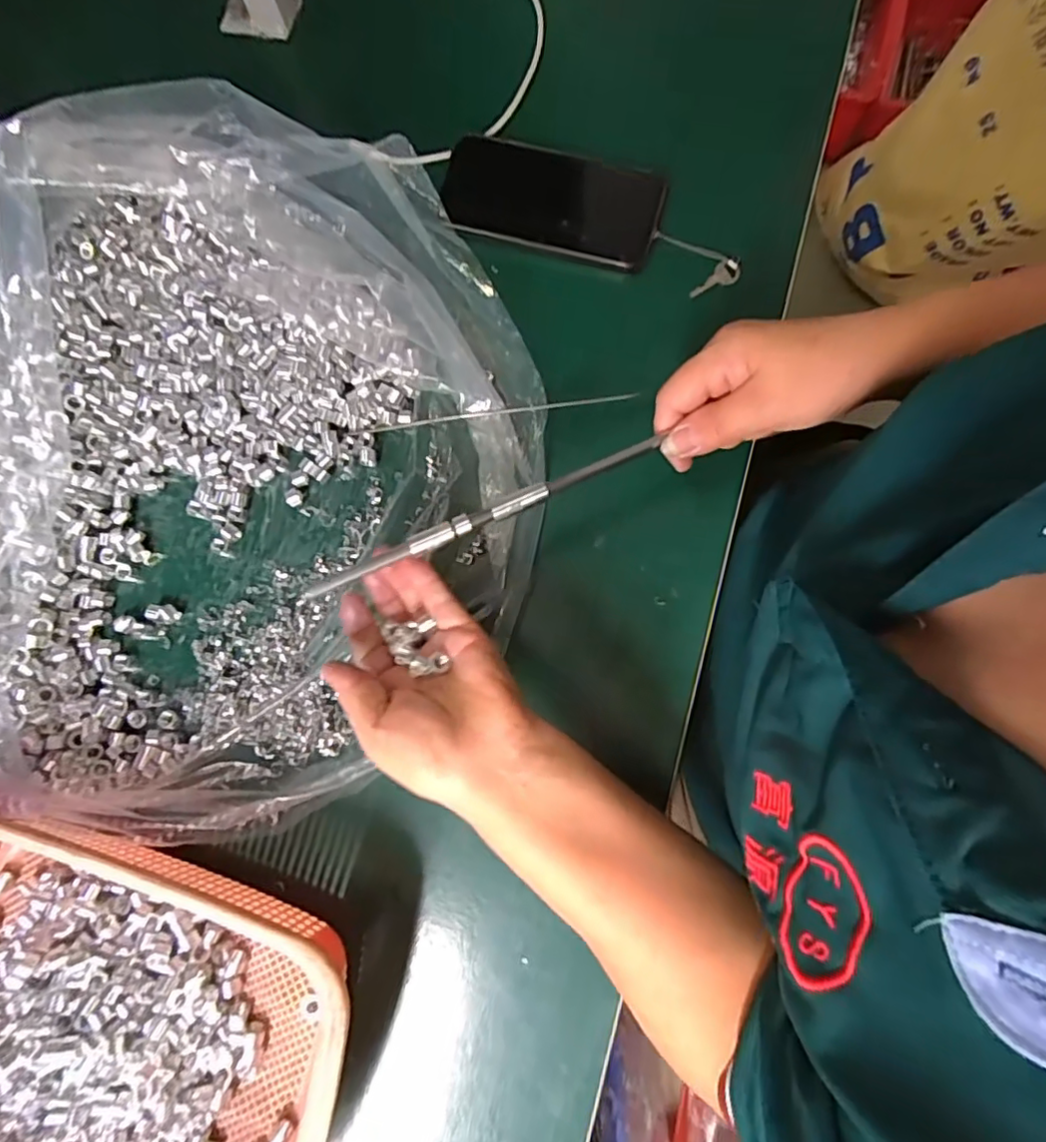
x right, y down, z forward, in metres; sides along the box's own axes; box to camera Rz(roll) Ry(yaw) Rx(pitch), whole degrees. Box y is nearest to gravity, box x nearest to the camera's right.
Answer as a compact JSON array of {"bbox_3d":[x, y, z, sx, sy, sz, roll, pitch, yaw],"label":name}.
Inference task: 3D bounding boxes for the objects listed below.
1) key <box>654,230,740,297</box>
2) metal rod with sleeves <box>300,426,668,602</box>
[{"bbox_3d":[0.120,-0.218,0.419,0.066,0.012,0.033,24,83,8],"label":"key"},{"bbox_3d":[-0.019,-0.031,0.325,0.210,0.008,0.011,-24,81,-6],"label":"metal rod with sleeves"}]

